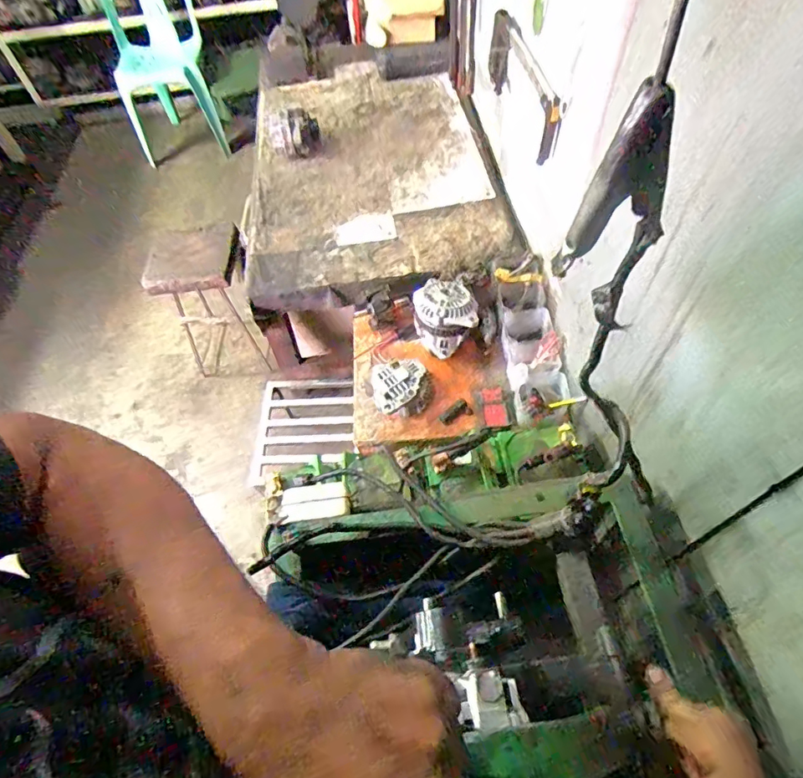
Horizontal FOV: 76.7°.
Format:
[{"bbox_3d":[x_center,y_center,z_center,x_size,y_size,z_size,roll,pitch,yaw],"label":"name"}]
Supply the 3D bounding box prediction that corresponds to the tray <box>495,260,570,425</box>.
[{"bbox_3d":[0.295,-0.120,1.184,0.117,0.086,0.434,-6,57,1],"label":"tray"}]

